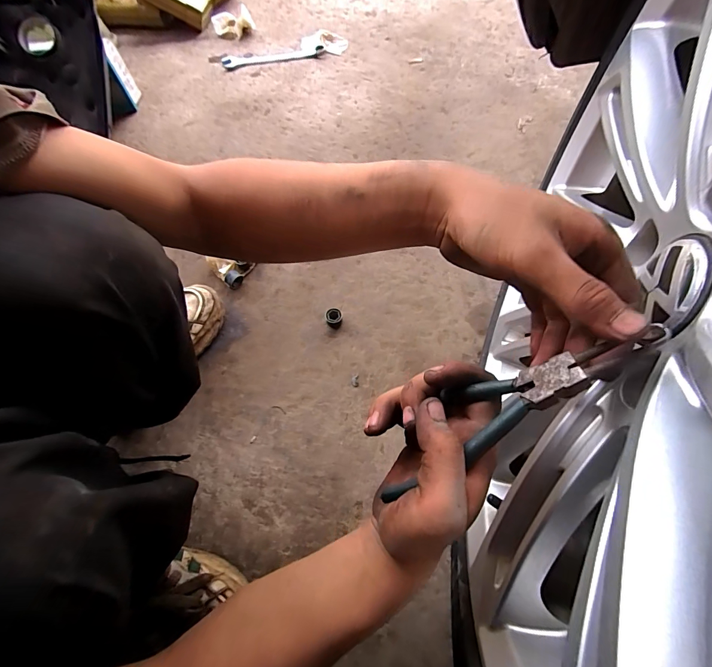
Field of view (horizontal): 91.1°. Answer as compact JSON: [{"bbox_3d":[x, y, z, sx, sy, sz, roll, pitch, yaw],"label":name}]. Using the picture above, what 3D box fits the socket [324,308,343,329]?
[{"bbox_3d":[-0.039,-0.027,0.625,0.030,0.022,0.033,-7,67,-1],"label":"socket"}]

